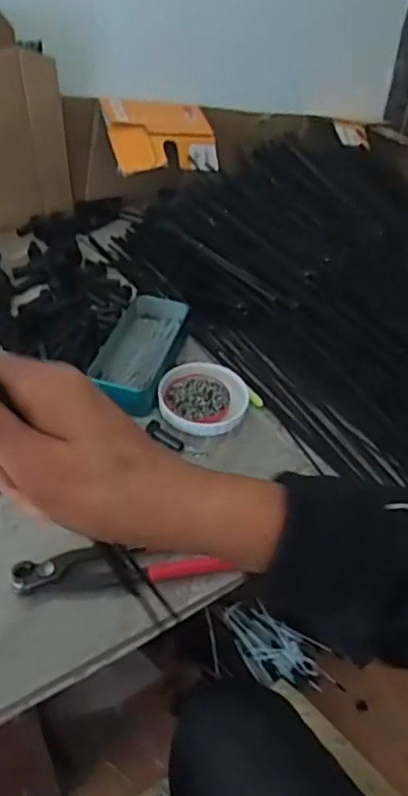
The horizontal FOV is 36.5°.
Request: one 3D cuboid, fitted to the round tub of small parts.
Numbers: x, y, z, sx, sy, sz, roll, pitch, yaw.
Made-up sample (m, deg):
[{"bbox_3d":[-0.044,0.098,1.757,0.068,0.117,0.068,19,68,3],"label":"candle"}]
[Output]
[{"bbox_3d":[-0.002,0.000,0.631,0.093,0.016,0.089,2,43,-2],"label":"round tub of small parts"}]

